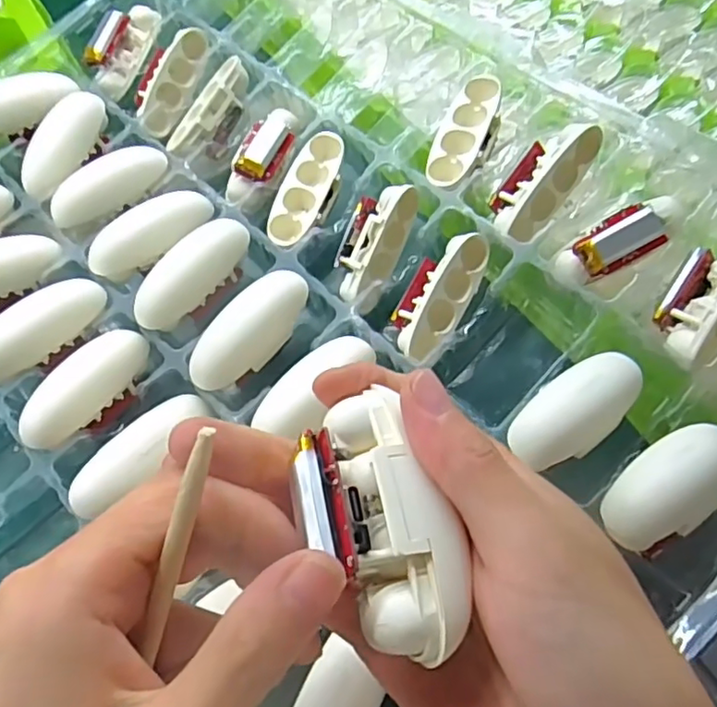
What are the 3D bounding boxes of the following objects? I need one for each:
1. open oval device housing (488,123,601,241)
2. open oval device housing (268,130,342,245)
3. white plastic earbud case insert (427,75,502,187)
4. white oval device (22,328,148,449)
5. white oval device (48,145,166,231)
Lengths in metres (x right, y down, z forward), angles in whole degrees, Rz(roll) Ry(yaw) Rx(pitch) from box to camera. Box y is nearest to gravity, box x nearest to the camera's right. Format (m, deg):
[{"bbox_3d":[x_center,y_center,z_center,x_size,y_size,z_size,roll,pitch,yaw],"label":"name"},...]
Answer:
[{"bbox_3d":[0.083,-0.081,0.280,0.031,0.019,0.060,32,92,22],"label":"open oval device housing"},{"bbox_3d":[-0.025,-0.083,0.311,0.026,0.014,0.064,19,76,11],"label":"open oval device housing"},{"bbox_3d":[0.053,-0.107,0.295,0.025,0.010,0.063,21,78,12],"label":"white plastic earbud case insert"},{"bbox_3d":[-0.124,0.015,0.275,0.021,0.023,0.064,34,68,18],"label":"white oval device"},{"bbox_3d":[-0.134,-0.091,0.323,0.065,0.019,0.020,-29,64,3],"label":"white oval device"}]

